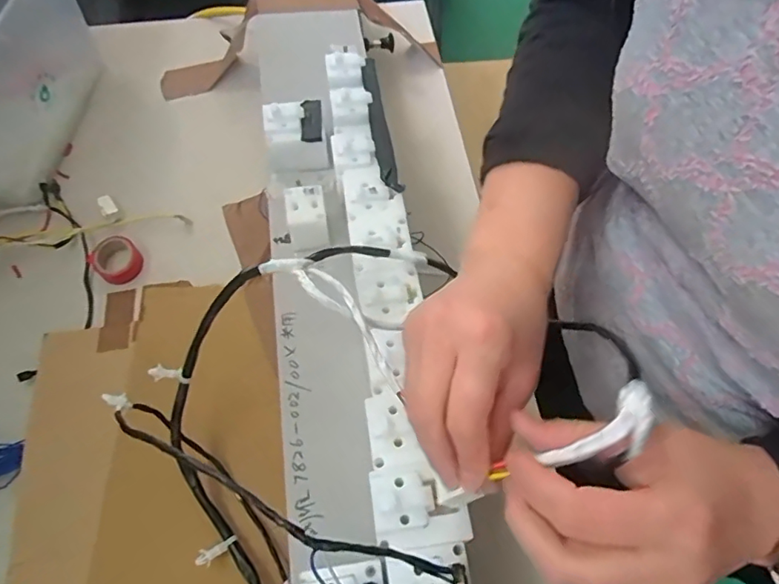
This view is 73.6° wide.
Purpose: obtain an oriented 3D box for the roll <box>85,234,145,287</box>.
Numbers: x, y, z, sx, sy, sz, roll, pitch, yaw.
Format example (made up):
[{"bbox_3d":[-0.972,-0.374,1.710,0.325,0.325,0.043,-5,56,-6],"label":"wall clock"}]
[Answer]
[{"bbox_3d":[-0.262,-0.030,0.504,0.046,0.019,0.042,0,62,0],"label":"roll"}]

